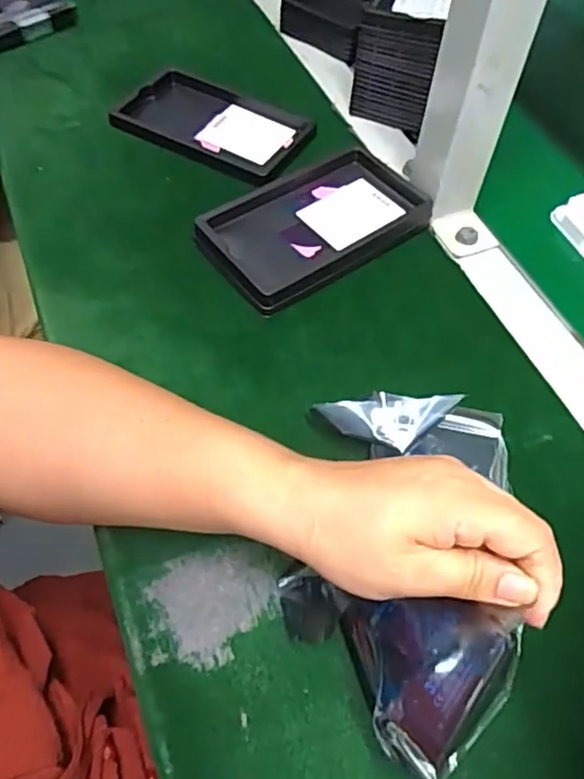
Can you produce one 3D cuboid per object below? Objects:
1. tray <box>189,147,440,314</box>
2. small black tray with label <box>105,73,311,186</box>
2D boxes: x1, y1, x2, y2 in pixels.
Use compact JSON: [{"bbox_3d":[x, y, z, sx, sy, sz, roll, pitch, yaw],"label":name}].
[{"bbox_3d":[0.016,-0.124,0.464,0.163,0.022,0.098,-34,65,-22],"label":"tray"},{"bbox_3d":[-0.068,-0.231,0.538,0.154,0.009,0.095,27,60,14],"label":"small black tray with label"}]

